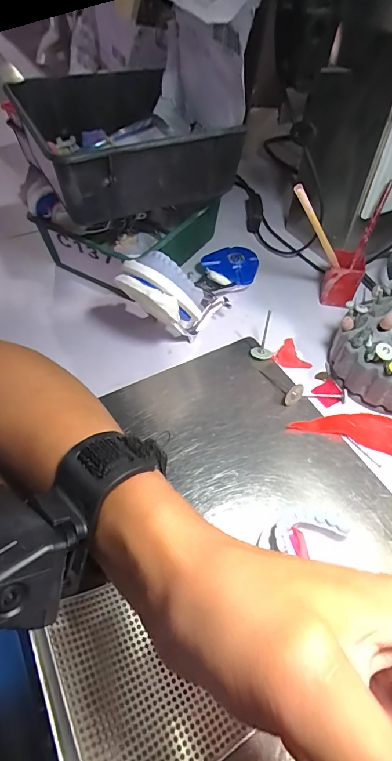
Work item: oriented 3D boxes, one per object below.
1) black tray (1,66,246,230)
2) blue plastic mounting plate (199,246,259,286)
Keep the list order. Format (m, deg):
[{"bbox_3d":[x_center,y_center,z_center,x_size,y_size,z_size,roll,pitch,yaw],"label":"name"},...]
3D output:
[{"bbox_3d":[-0.069,-0.225,0.369,0.165,0.066,0.171,-26,56,-18],"label":"black tray"},{"bbox_3d":[0.040,-0.128,0.437,0.061,0.023,0.042,25,57,19],"label":"blue plastic mounting plate"}]

